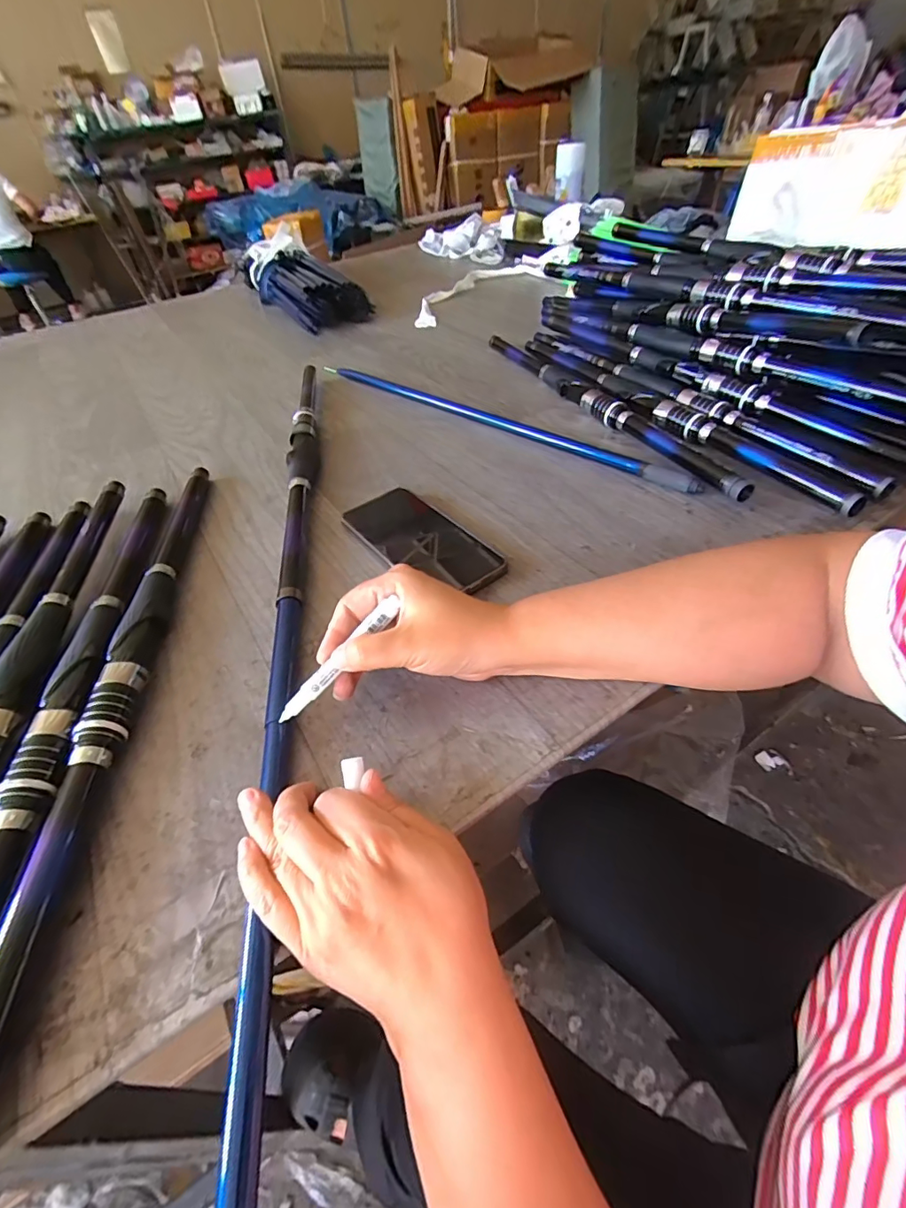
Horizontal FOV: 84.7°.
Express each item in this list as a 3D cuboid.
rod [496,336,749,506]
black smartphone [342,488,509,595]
[{"bbox_3d":[0.166,-0.257,0.613,0.037,0.029,0.513,-19,45,-12],"label":"rod"},{"bbox_3d":[-0.027,-0.057,0.440,0.074,0.017,0.158,-34,50,-24],"label":"black smartphone"}]

